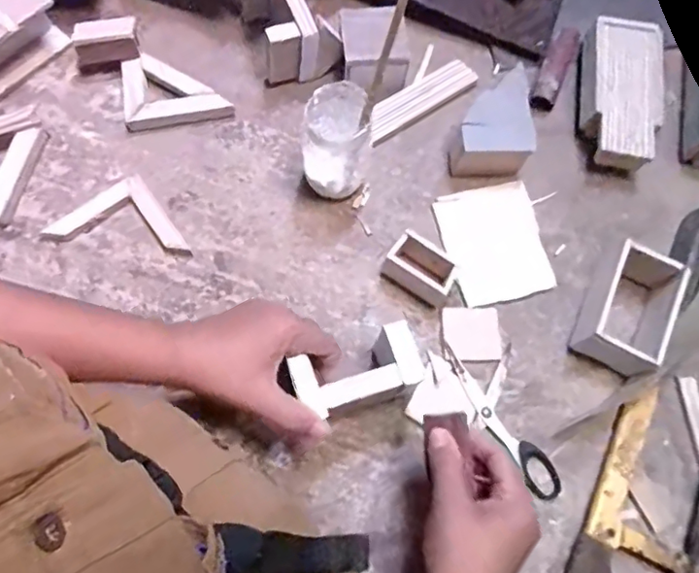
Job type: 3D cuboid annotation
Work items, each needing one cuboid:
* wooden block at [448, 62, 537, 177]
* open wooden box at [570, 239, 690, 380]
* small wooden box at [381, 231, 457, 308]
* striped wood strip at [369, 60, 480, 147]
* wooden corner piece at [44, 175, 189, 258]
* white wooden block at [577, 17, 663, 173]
[{"bbox_3d":[0.140,-0.166,0.550,0.073,0.046,0.101,1,73,-1],"label":"wooden block"},{"bbox_3d":[0.251,0.023,0.493,0.064,0.048,0.106,25,74,6],"label":"open wooden box"},{"bbox_3d":[0.067,-0.016,0.499,0.063,0.046,0.037,32,74,8],"label":"small wooden box"},{"bbox_3d":[0.073,-0.199,0.577,0.138,0.012,0.036,-34,77,-11],"label":"striped wood strip"},{"bbox_3d":[-0.218,-0.044,0.512,0.100,0.012,0.096,-35,77,-12],"label":"wooden corner piece"},{"bbox_3d":[0.280,-0.197,0.568,0.078,0.039,0.168,11,73,2],"label":"white wooden block"}]

